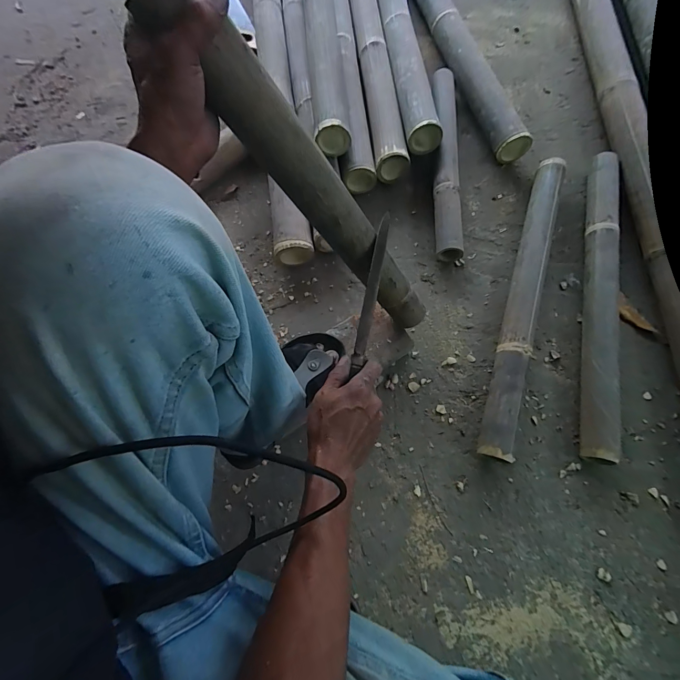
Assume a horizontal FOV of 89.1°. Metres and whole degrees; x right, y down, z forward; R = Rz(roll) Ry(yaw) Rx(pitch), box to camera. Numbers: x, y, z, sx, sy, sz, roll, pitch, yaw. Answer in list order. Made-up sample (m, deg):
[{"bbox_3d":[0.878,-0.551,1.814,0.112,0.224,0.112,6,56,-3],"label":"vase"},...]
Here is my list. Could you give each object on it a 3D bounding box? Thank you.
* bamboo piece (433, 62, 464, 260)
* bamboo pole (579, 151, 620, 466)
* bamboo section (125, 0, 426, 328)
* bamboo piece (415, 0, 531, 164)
[{"bbox_3d":[0.260,-0.451,0.854,0.070,0.062,0.558,3,71,2],"label":"bamboo piece"},{"bbox_3d":[0.540,-0.112,0.717,0.068,0.066,0.707,15,72,6],"label":"bamboo pole"},{"bbox_3d":[-0.003,-0.155,0.459,0.063,0.542,0.050,4,67,36],"label":"bamboo section"},{"bbox_3d":[0.304,-0.926,1.016,0.088,0.088,1.021,-14,71,-3],"label":"bamboo piece"}]

